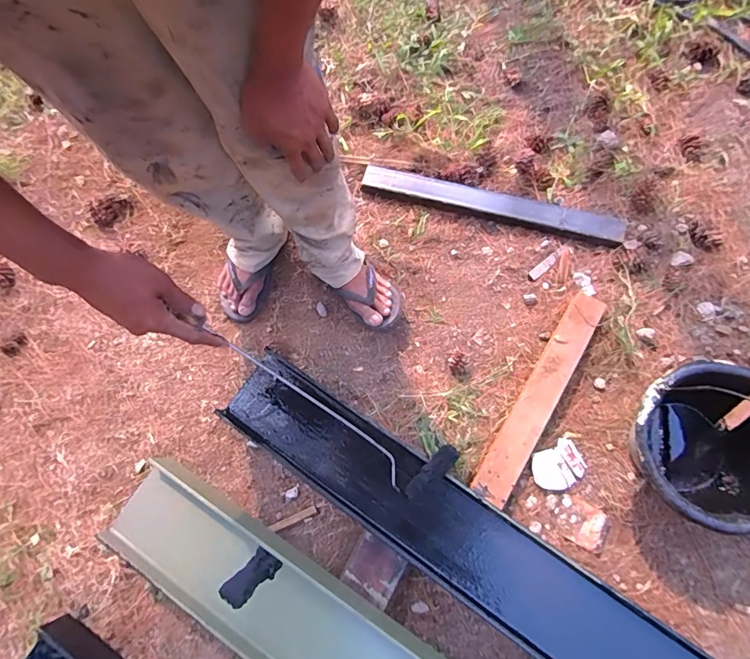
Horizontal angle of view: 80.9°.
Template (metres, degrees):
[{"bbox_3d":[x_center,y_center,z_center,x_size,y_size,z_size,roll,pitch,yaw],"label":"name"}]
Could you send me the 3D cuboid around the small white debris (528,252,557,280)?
[{"bbox_3d":[0.365,-0.138,0.953,0.072,0.005,0.021,-42,78,7],"label":"small white debris"}]

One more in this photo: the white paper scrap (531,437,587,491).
[{"bbox_3d":[0.344,0.259,0.831,0.100,0.013,0.077,-28,77,-5],"label":"white paper scrap"}]

